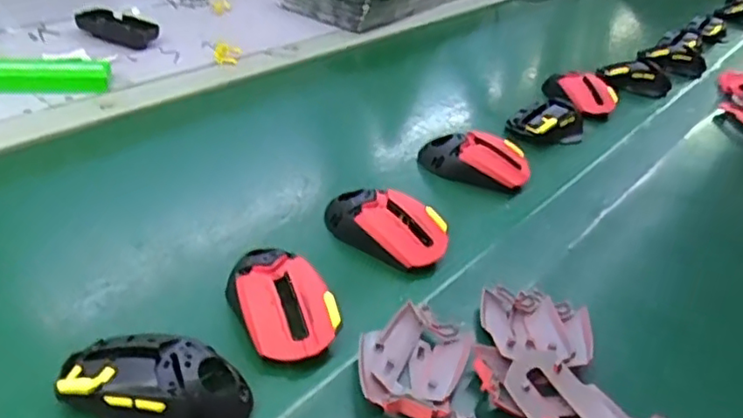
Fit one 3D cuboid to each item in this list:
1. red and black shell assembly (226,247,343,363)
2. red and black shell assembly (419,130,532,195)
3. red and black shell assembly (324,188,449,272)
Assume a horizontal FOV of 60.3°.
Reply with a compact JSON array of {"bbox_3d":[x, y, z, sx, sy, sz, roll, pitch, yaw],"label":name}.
[{"bbox_3d":[-0.068,0.071,0.481,0.076,0.049,0.107,-10,34,-16],"label":"red and black shell assembly"},{"bbox_3d":[0.112,-0.051,0.695,0.115,0.046,0.062,3,33,3],"label":"red and black shell assembly"},{"bbox_3d":[0.013,0.015,0.575,0.113,0.044,0.064,19,37,26],"label":"red and black shell assembly"}]

